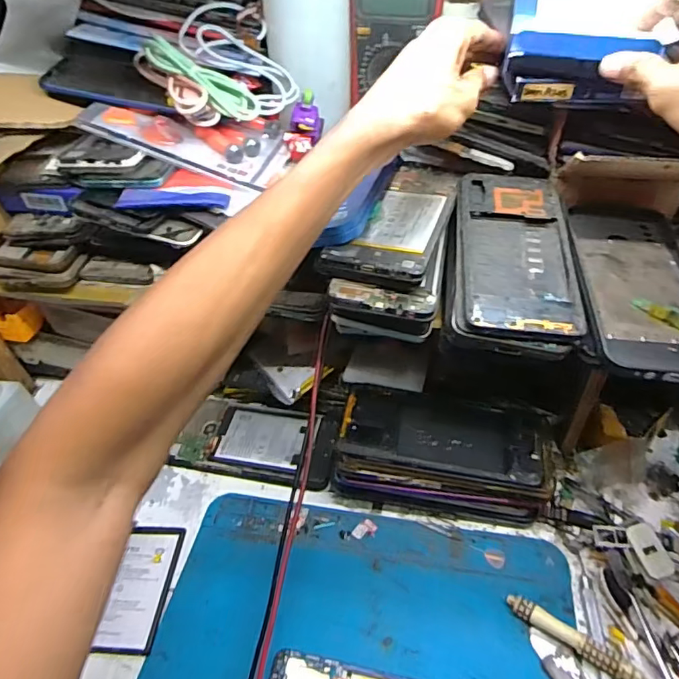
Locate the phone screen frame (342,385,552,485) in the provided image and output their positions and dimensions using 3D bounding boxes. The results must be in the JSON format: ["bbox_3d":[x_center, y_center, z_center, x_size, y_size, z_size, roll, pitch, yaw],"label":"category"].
[{"bbox_3d":[0.081,0.073,0.409,0.154,0.010,0.069,7,46,12],"label":"phone screen frame"}]

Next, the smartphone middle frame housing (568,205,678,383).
[{"bbox_3d":[0.209,-0.041,0.362,0.080,0.015,0.180,3,45,8],"label":"smartphone middle frame housing"}]

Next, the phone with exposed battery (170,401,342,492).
[{"bbox_3d":[-0.076,0.095,0.487,0.146,0.015,0.077,7,46,12],"label":"phone with exposed battery"}]

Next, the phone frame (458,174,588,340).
[{"bbox_3d":[0.124,-0.064,0.360,0.078,0.008,0.155,6,54,3],"label":"phone frame"}]

